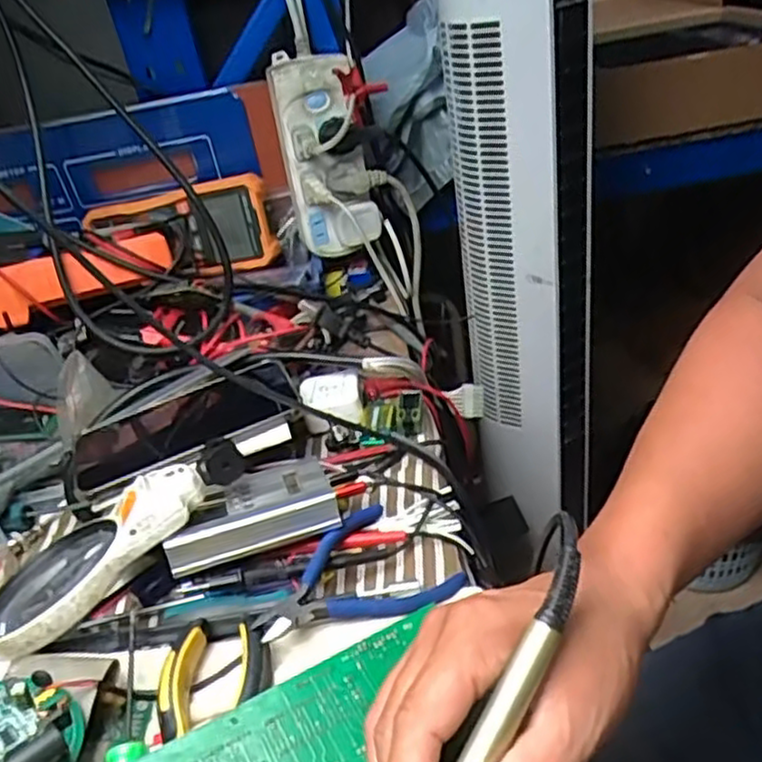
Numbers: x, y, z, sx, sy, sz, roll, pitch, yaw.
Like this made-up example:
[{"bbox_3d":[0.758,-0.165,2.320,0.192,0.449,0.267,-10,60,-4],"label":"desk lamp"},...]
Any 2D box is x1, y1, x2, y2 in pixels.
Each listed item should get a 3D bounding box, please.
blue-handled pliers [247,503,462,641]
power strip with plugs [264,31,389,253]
[{"bbox_3d":[-0.017,0.109,0.425,0.118,0.024,0.080,-16,34,-10],"label":"blue-handled pliers"},{"bbox_3d":[-0.050,-0.214,0.698,0.095,0.187,0.070,-11,33,-2],"label":"power strip with plugs"}]

